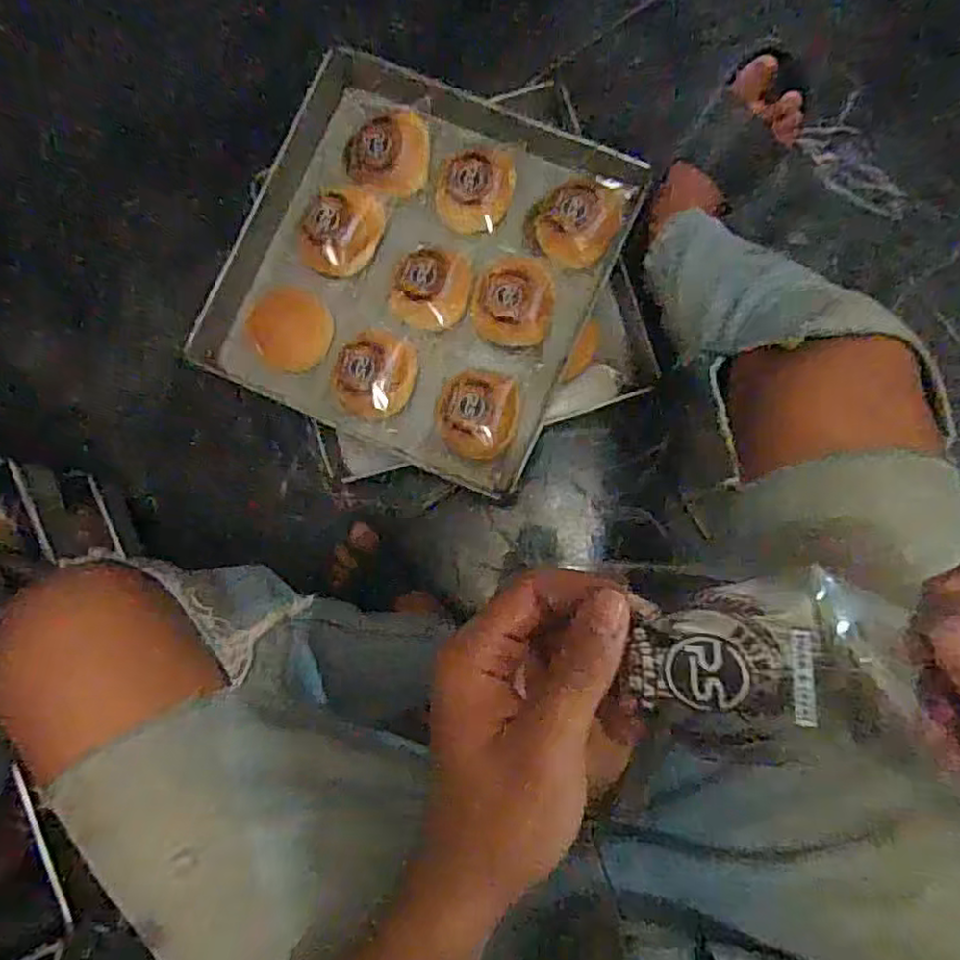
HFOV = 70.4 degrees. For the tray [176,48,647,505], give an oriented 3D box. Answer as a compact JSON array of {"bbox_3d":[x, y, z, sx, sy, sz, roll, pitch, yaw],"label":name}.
[{"bbox_3d":[-0.064,-0.247,0.794,0.411,0.065,0.427,24,87,6],"label":"tray"}]

